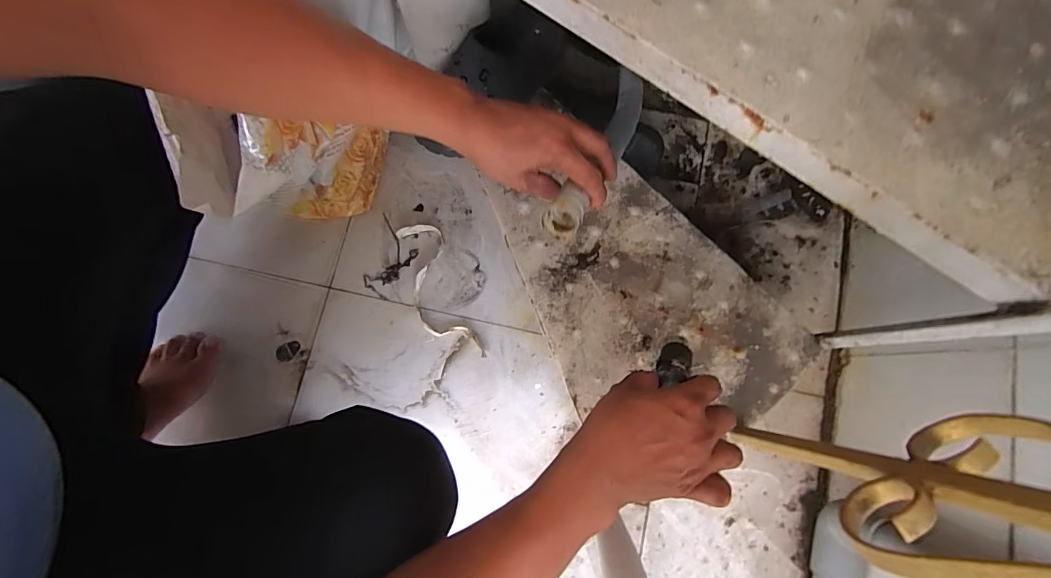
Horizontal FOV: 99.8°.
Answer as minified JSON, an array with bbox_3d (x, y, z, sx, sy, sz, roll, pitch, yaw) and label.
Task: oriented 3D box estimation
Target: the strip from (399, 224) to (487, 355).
[{"bbox_3d":[-0.123,0.006,0.616,0.068,0.006,0.209,-21,81,-4],"label":"strip"}]

